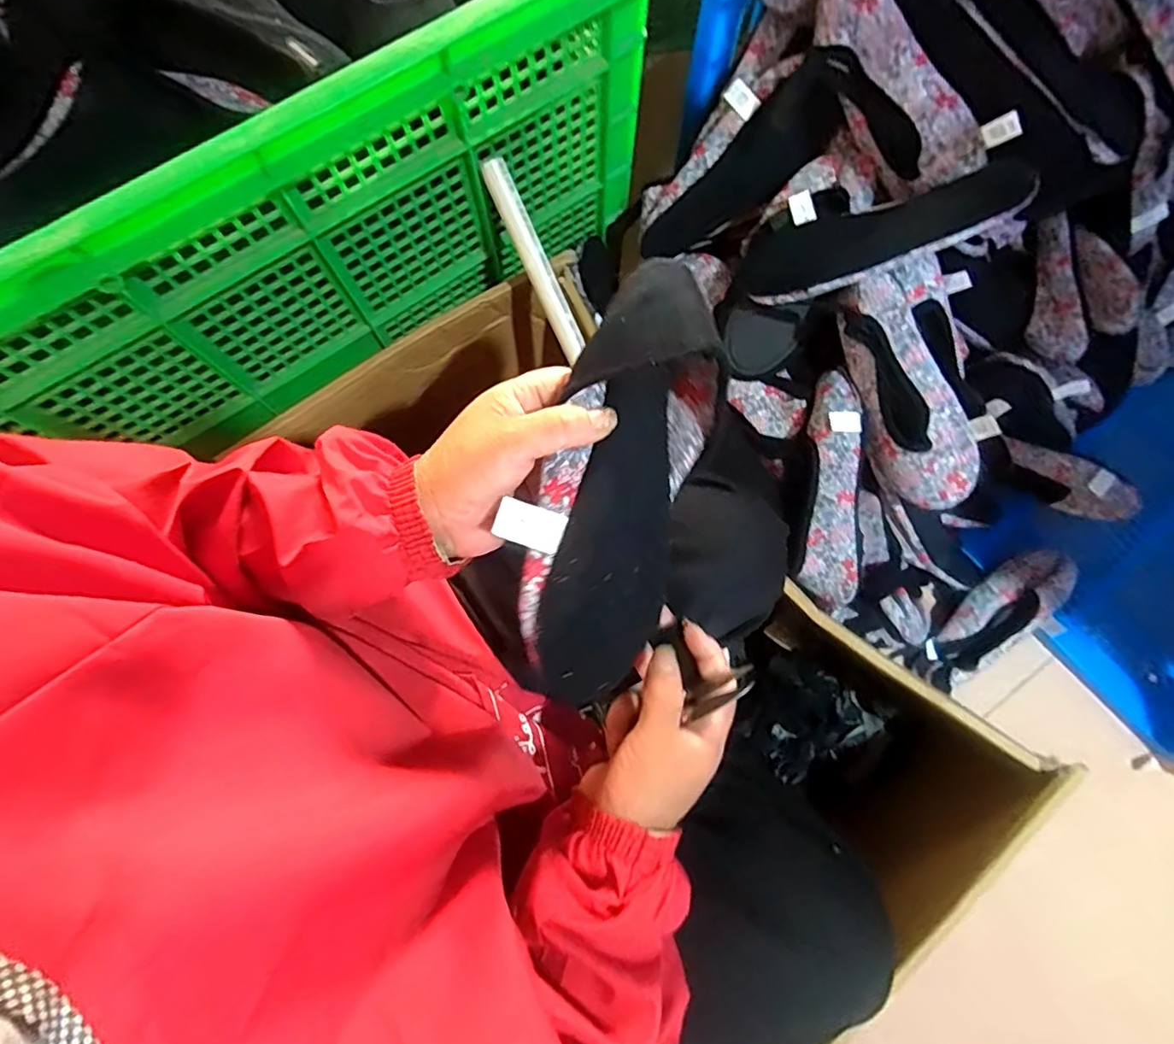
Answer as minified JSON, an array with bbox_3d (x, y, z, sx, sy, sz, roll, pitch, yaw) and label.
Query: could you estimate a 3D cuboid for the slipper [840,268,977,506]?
[{"bbox_3d":[0.325,-0.126,0.609,0.065,0.075,0.253,-31,105,-6],"label":"slipper"}]

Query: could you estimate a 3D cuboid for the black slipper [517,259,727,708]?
[{"bbox_3d":[0.024,-0.025,0.340,0.082,0.079,0.253,17,81,4],"label":"black slipper"}]

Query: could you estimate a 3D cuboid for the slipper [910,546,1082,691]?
[{"bbox_3d":[0.551,0.133,0.795,0.252,0.060,0.091,-34,79,-7],"label":"slipper"}]

